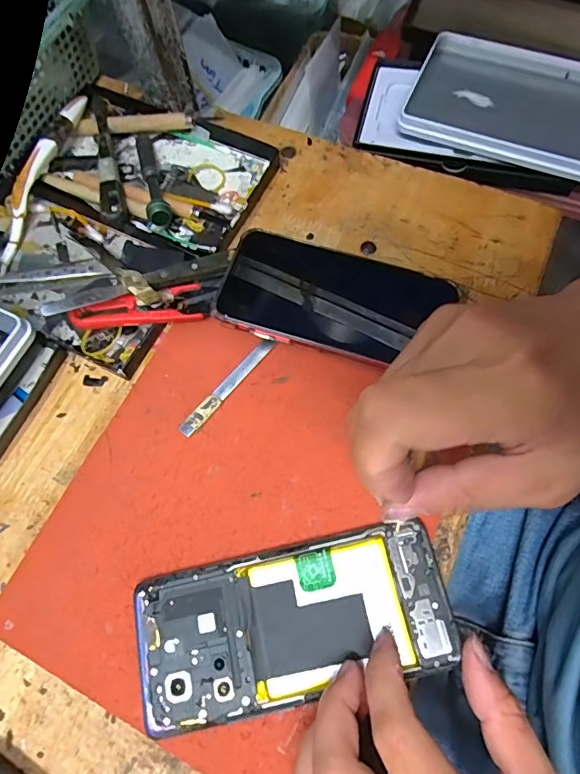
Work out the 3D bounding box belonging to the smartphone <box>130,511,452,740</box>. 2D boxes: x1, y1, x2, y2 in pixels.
[{"bbox_3d":[0.002,0.121,0.243,0.159,0.005,0.071,-14,70,-2],"label":"smartphone"}]

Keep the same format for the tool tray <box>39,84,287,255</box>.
[{"bbox_3d":[-0.102,-0.162,0.347,0.160,0.023,0.111,24,73,10],"label":"tool tray"}]

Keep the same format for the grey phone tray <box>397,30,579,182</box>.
[{"bbox_3d":[0.191,-0.223,0.373,0.186,0.020,0.104,21,72,9],"label":"grey phone tray"}]

